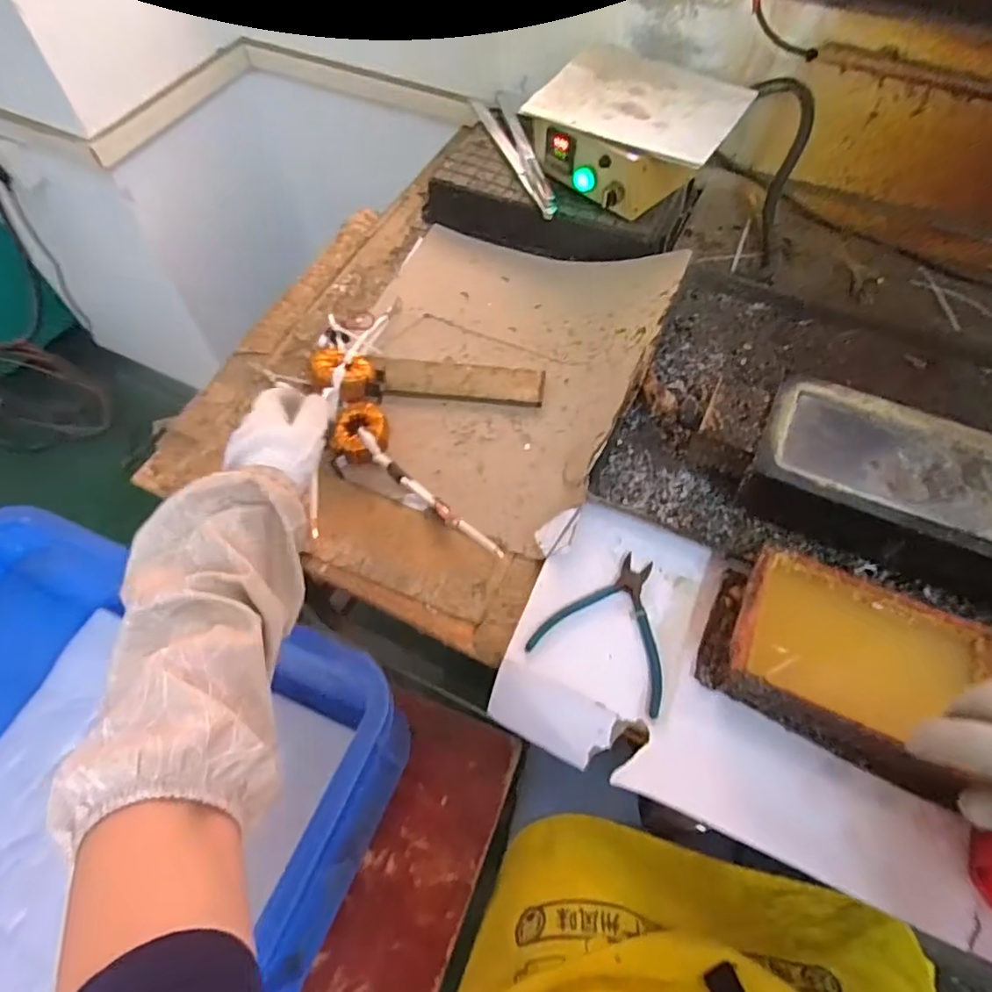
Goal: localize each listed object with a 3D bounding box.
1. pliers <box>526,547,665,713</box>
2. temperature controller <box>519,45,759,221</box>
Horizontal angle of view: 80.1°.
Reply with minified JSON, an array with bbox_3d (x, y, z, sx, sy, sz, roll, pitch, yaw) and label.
[{"bbox_3d":[0.117,0.117,0.561,0.126,0.012,0.133,26,63,15],"label":"pliers"},{"bbox_3d":[0.184,-0.492,0.806,0.252,0.087,0.199,32,65,18],"label":"temperature controller"}]

